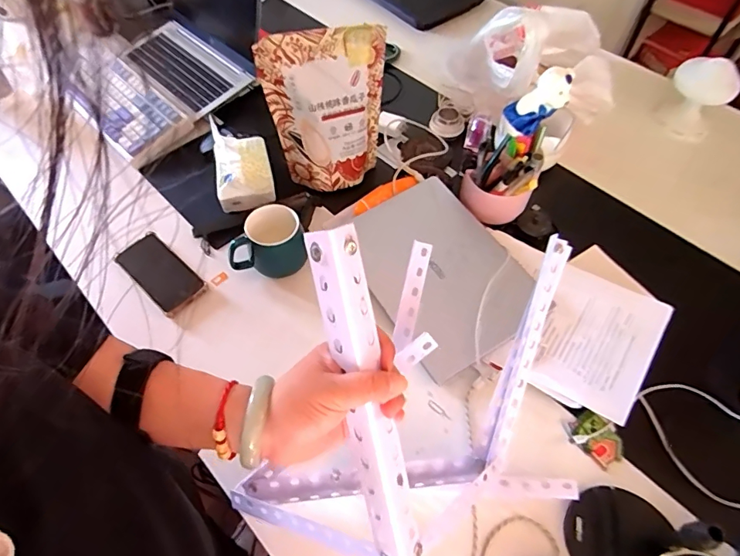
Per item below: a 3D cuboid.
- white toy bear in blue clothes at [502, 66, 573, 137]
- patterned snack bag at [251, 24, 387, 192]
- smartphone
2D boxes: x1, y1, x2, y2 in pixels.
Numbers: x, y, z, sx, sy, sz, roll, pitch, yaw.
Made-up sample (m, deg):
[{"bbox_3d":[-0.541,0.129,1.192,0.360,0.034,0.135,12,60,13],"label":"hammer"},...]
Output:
[{"bbox_3d":[0.237,-0.247,0.664,0.052,0.112,0.032,19,51,-26],"label":"white toy bear in blue clothes"},{"bbox_3d":[-0.067,-0.266,0.779,0.197,0.252,0.077,-11,57,-6],"label":"patterned snack bag"},{"bbox_3d":[-0.343,-0.010,0.762,0.168,0.013,0.076,37,65,22],"label":"smartphone"}]

